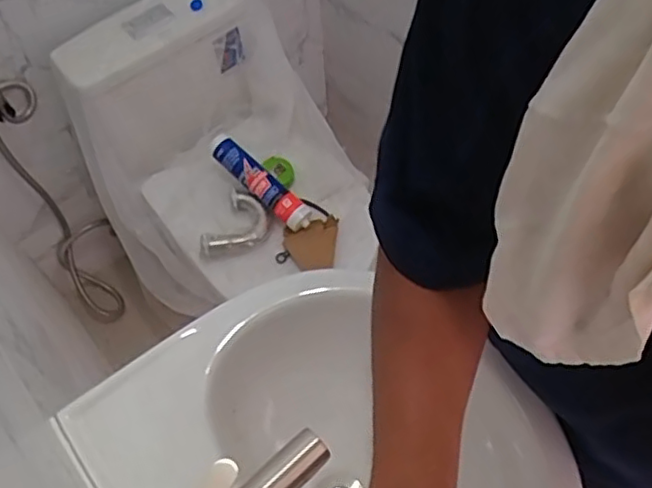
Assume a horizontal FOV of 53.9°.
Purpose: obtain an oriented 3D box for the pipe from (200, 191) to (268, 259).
[{"bbox_3d":[-0.157,-0.019,1.131,0.095,0.052,0.136,21,63,15],"label":"pipe"}]

